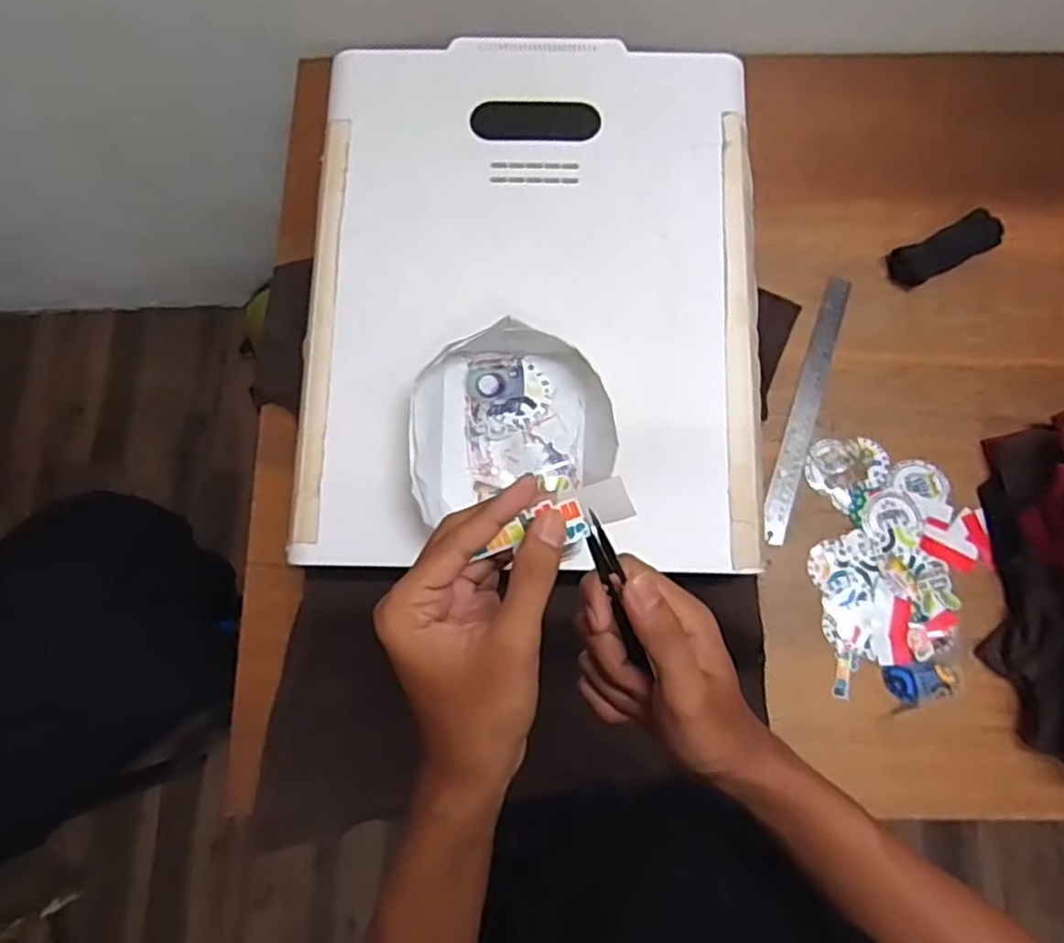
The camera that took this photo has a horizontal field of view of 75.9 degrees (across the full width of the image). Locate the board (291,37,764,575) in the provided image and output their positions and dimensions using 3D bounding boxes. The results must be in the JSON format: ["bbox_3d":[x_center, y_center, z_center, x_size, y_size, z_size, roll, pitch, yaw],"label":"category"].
[{"bbox_3d":[0.002,-0.165,0.622,0.393,0.027,0.493,0,80,2],"label":"board"}]

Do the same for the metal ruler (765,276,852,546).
[{"bbox_3d":[0.306,-0.072,0.760,0.031,0.008,0.316,19,79,7],"label":"metal ruler"}]

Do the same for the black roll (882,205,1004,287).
[{"bbox_3d":[0.472,-0.254,0.780,0.130,0.022,0.049,-24,78,-6],"label":"black roll"}]

